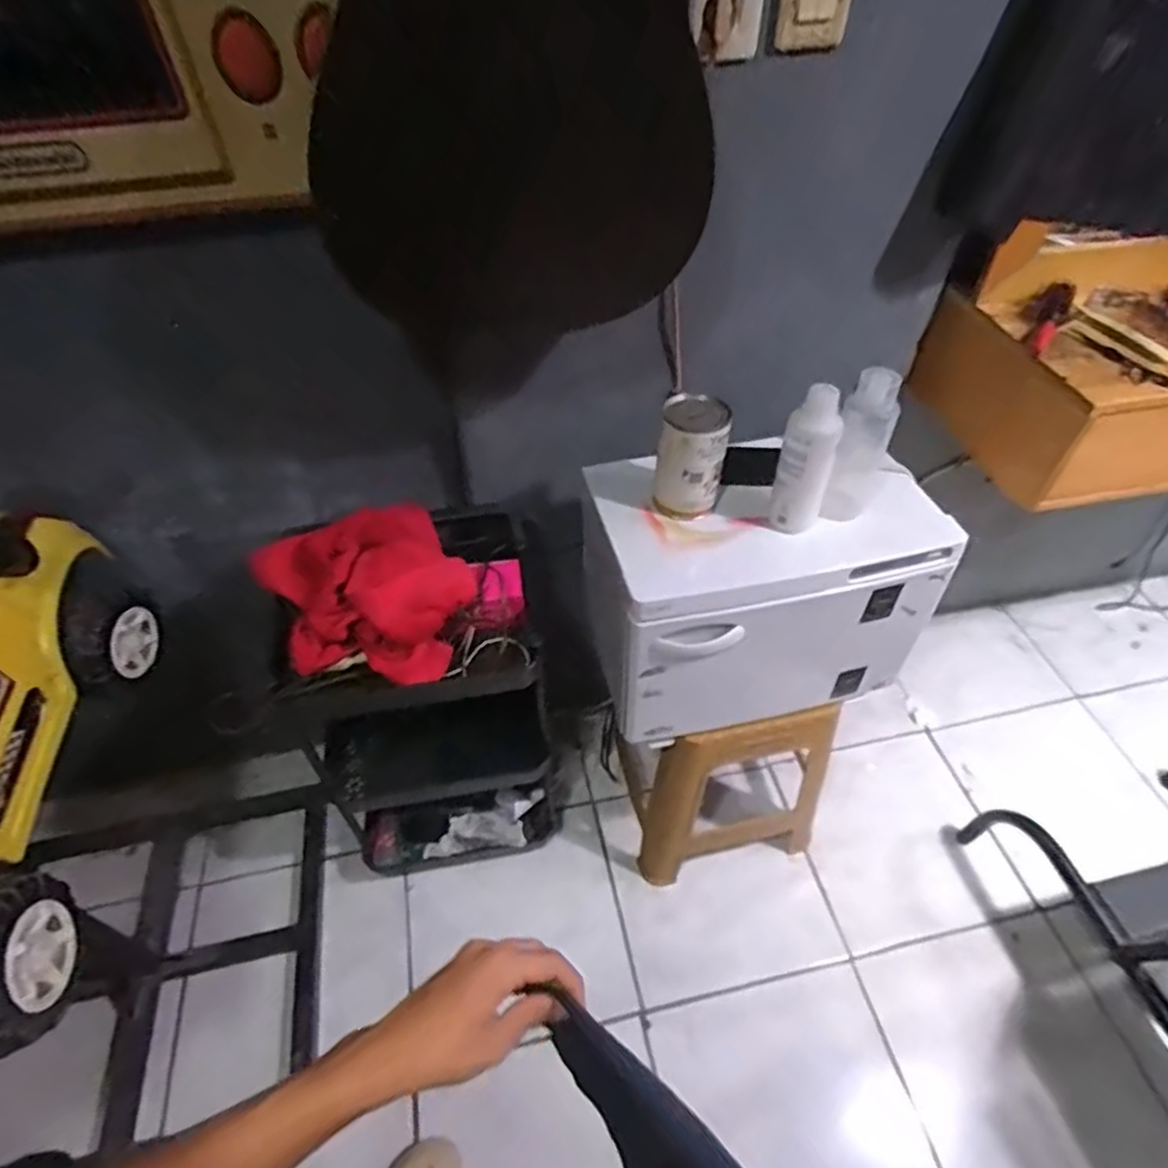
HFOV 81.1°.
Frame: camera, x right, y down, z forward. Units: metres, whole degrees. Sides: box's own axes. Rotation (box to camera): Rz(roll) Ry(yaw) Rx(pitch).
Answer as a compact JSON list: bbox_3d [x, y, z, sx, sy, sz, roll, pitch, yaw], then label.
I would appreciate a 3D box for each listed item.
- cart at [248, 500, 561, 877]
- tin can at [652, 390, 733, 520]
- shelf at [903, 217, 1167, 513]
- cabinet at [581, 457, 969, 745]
[{"bbox_3d":[-0.261,0.213,1.188,0.385,0.685,0.317,-6,50,-4],"label":"cart"},{"bbox_3d":[0.140,-0.164,0.898,0.084,0.145,0.089,-1,49,1],"label":"tin can"},{"bbox_3d":[0.972,-0.361,1.060,0.803,0.257,0.361,-9,50,-6],"label":"shelf"},{"bbox_3d":[0.255,0.000,1.035,0.453,0.302,0.292,-9,50,-6],"label":"cabinet"}]

